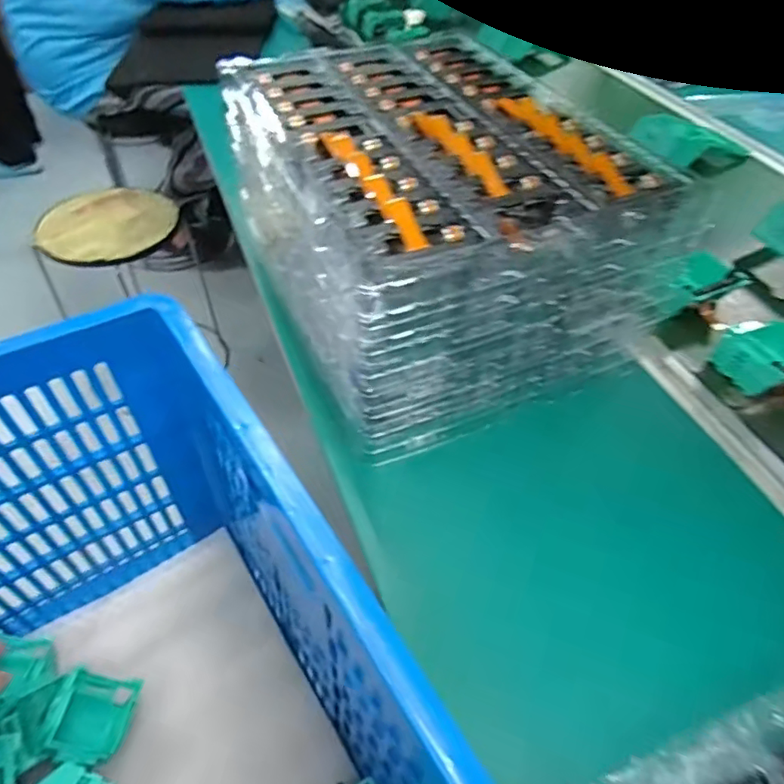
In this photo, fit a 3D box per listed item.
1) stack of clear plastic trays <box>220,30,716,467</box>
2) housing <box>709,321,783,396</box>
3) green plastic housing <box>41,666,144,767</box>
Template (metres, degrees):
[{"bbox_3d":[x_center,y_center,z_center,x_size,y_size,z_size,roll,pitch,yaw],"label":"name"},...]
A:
[{"bbox_3d":[0.029,-0.168,0.519,0.265,0.161,0.366,-19,51,-18],"label":"stack of clear plastic trays"},{"bbox_3d":[0.347,-0.032,0.503,0.080,0.038,0.073,-18,50,-17],"label":"housing"},{"bbox_3d":[-0.308,0.333,0.571,0.079,0.029,0.078,30,51,-25],"label":"green plastic housing"}]

